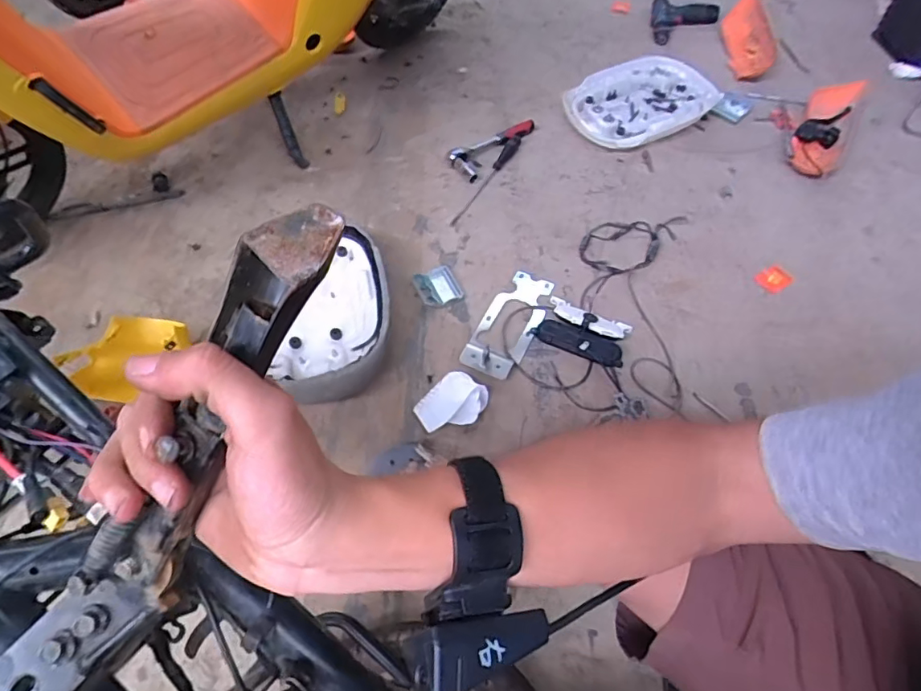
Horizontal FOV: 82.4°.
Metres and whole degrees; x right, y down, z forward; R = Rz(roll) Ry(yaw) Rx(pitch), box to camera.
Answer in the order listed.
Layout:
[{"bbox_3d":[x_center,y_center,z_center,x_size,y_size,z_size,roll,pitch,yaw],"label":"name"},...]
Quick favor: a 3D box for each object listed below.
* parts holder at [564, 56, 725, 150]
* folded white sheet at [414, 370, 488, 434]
[{"bbox_3d":[0.476,-0.640,1.369,0.392,0.040,0.272,-21,59,-14],"label":"parts holder"},{"bbox_3d":[-0.014,0.099,0.890,0.095,0.026,0.112,35,63,21],"label":"folded white sheet"}]

